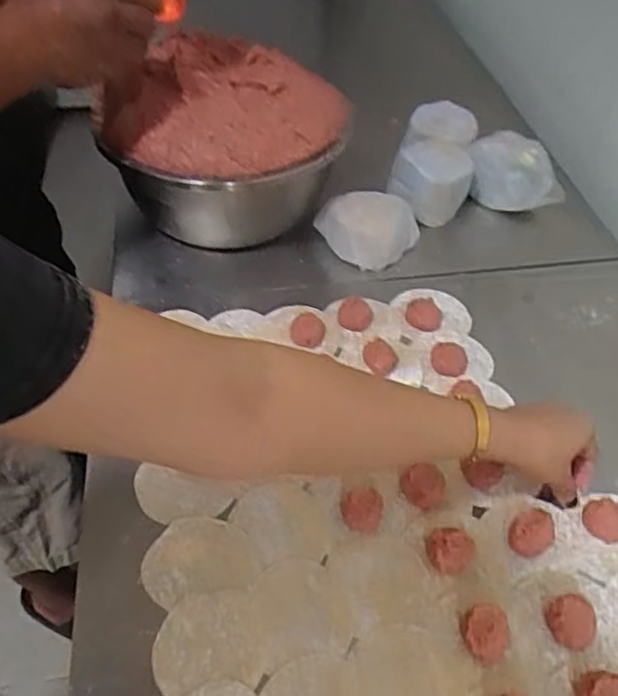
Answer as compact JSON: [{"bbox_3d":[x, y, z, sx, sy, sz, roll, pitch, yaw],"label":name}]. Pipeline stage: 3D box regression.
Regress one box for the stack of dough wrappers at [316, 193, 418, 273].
[{"bbox_3d":[0.066,-0.136,0.752,0.121,0.062,0.071,6,48,4],"label":"stack of dough wrappers"}]

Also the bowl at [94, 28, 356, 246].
[{"bbox_3d":[-0.088,-0.240,0.757,0.245,0.165,0.247,1,48,-1],"label":"bowl"}]

